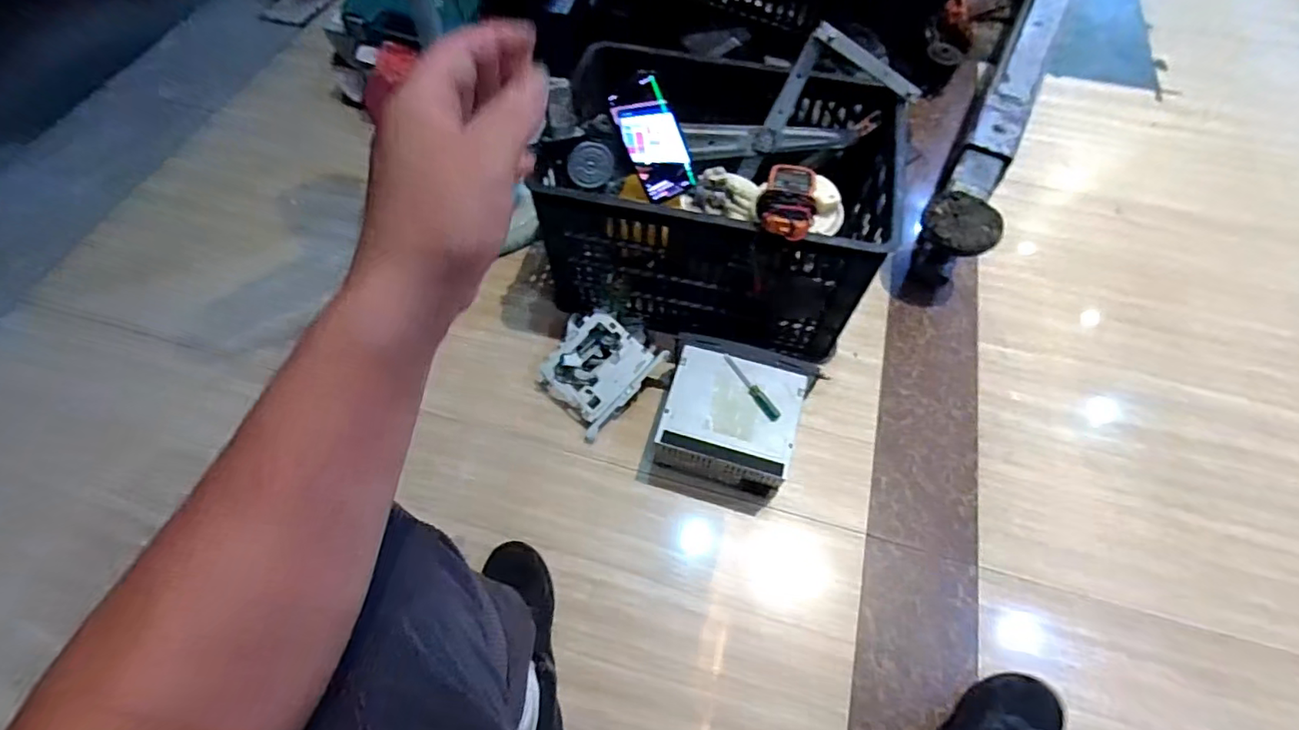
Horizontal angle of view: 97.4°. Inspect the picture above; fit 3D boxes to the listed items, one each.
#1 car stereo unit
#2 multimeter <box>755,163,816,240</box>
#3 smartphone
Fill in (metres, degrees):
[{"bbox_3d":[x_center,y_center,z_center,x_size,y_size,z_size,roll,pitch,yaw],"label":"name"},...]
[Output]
[{"bbox_3d":[0.120,0.081,0.833,0.191,0.122,0.179,16,62,9],"label":"car stereo unit"},{"bbox_3d":[0.179,-0.213,0.728,0.069,0.041,0.131,9,58,9],"label":"multimeter"},{"bbox_3d":[0.007,-0.315,0.802,0.076,0.163,0.012,-23,33,7],"label":"smartphone"}]

